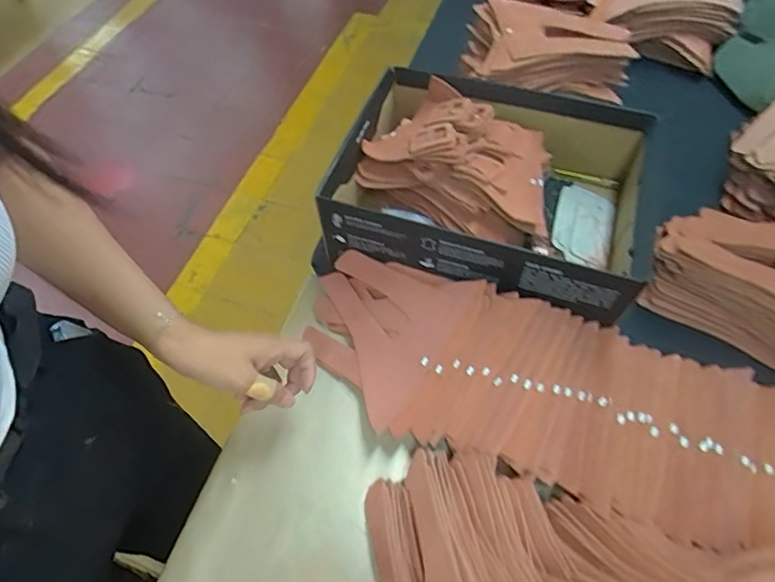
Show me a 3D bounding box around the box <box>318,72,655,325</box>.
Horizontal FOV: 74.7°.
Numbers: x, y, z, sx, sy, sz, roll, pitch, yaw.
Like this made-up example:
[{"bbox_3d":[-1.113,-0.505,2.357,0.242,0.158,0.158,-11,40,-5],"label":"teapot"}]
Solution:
[{"bbox_3d":[0.116,-0.122,0.596,0.331,0.089,0.263,12,58,10],"label":"box"}]

